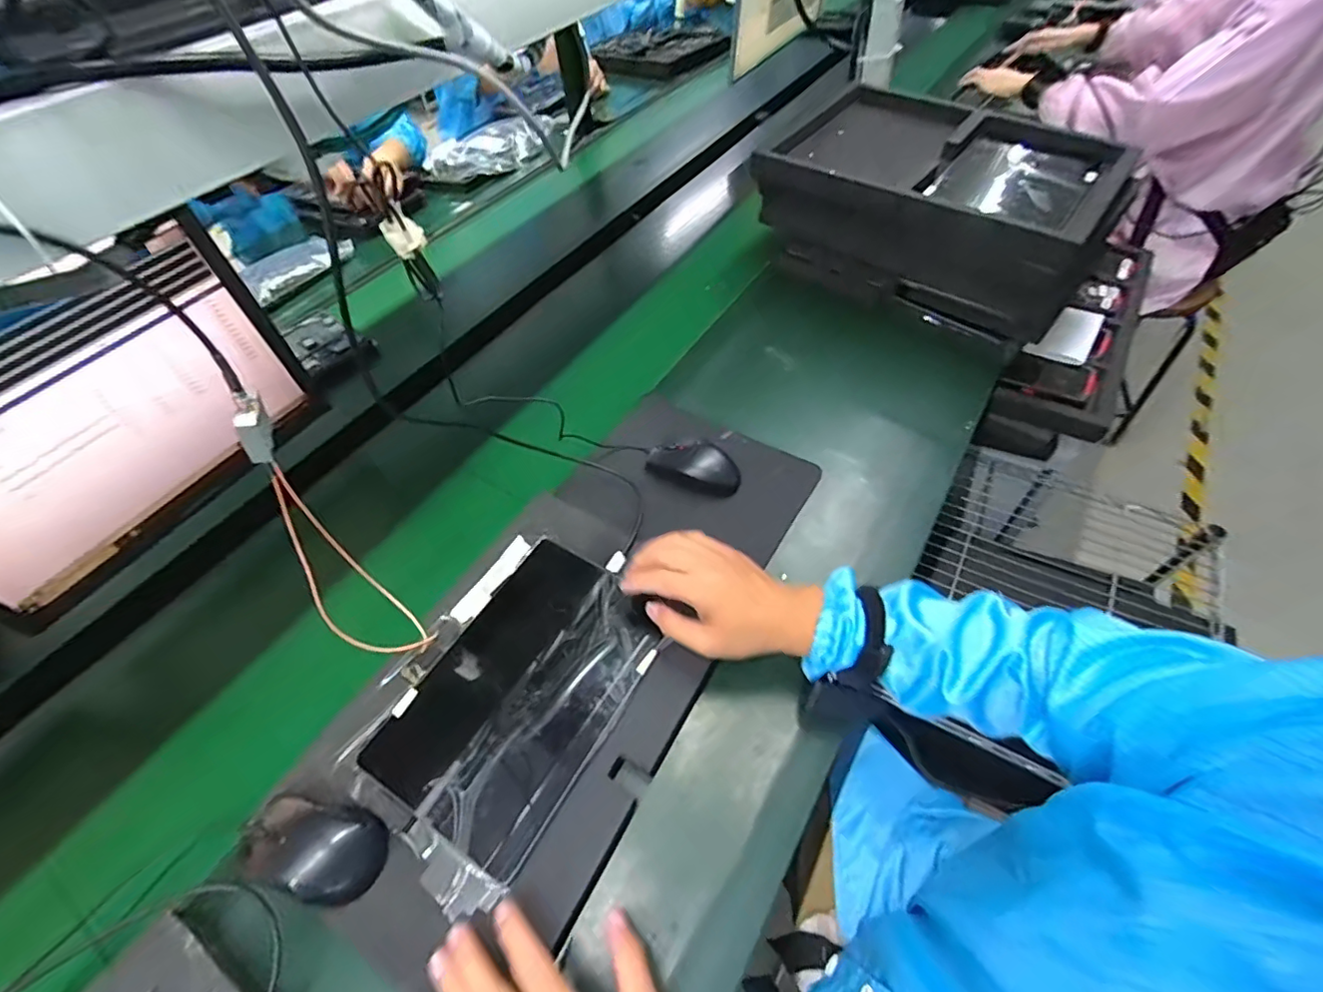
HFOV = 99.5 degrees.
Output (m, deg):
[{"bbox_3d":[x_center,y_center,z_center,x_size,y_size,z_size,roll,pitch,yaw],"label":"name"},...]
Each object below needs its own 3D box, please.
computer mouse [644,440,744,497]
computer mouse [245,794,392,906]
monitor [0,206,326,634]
[{"bbox_3d":[0.041,-0.038,0.666,0.114,0.031,0.067,29,60,25],"label":"computer mouse"},{"bbox_3d":[-0.266,0.264,0.423,0.100,0.034,0.060,8,53,11],"label":"computer mouse"},{"bbox_3d":[-0.537,-0.067,0.544,0.041,0.243,0.355,26,58,22],"label":"monitor"}]

